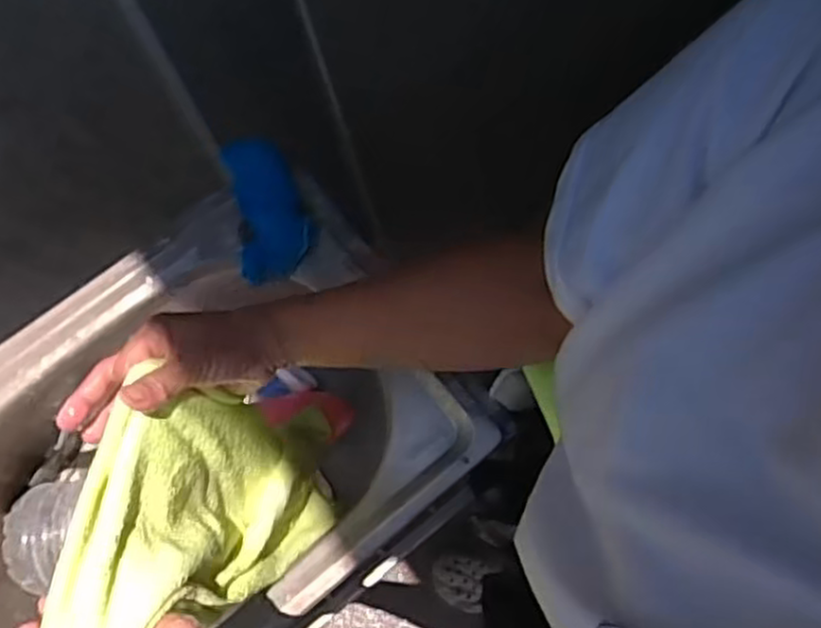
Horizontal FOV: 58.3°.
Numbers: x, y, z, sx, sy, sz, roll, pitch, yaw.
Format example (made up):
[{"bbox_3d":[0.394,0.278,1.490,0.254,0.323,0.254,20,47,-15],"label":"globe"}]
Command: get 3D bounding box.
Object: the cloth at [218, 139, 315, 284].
[{"bbox_3d":[-0.128,-0.095,0.663,0.064,0.033,0.124,-12,95,-3],"label":"cloth"}]

